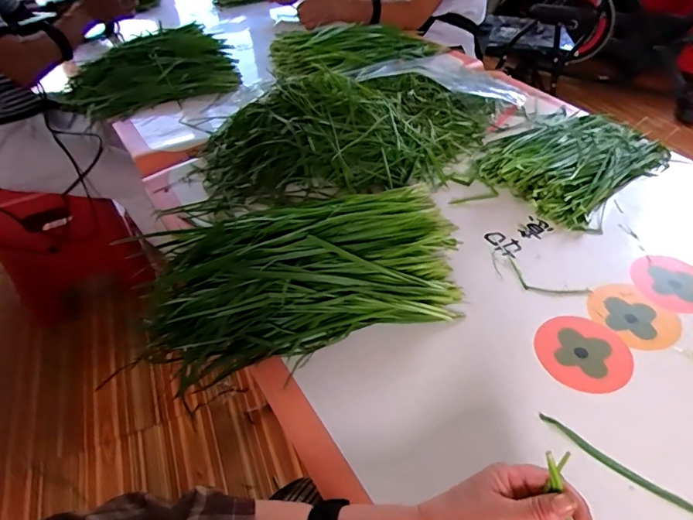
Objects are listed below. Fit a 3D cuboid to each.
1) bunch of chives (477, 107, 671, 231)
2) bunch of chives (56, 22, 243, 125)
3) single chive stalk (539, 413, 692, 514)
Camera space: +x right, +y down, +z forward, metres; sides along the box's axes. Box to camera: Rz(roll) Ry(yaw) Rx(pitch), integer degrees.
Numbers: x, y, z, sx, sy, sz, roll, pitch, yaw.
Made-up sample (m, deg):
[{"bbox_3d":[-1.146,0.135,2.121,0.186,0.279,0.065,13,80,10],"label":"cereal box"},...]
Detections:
[{"bbox_3d":[0.369,-0.182,0.741,0.334,0.053,0.223,-30,52,-26],"label":"bunch of chives"},{"bbox_3d":[-0.396,-0.385,0.928,0.345,0.087,0.193,-24,49,-21],"label":"bunch of chives"},{"bbox_3d":[0.242,0.183,0.403,0.141,0.004,0.013,30,52,27],"label":"single chive stalk"}]

